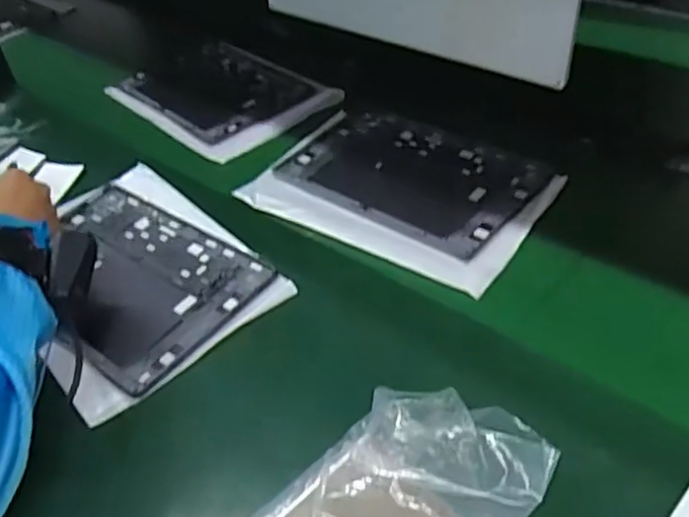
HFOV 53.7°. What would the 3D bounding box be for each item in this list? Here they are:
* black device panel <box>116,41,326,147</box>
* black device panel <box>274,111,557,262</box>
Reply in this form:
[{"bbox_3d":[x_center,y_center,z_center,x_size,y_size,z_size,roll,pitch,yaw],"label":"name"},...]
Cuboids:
[{"bbox_3d":[-0.173,-0.230,0.906,0.169,0.008,0.260,-36,50,-27],"label":"black device panel"},{"bbox_3d":[0.070,-0.092,0.719,0.255,0.007,0.172,27,53,31],"label":"black device panel"}]

